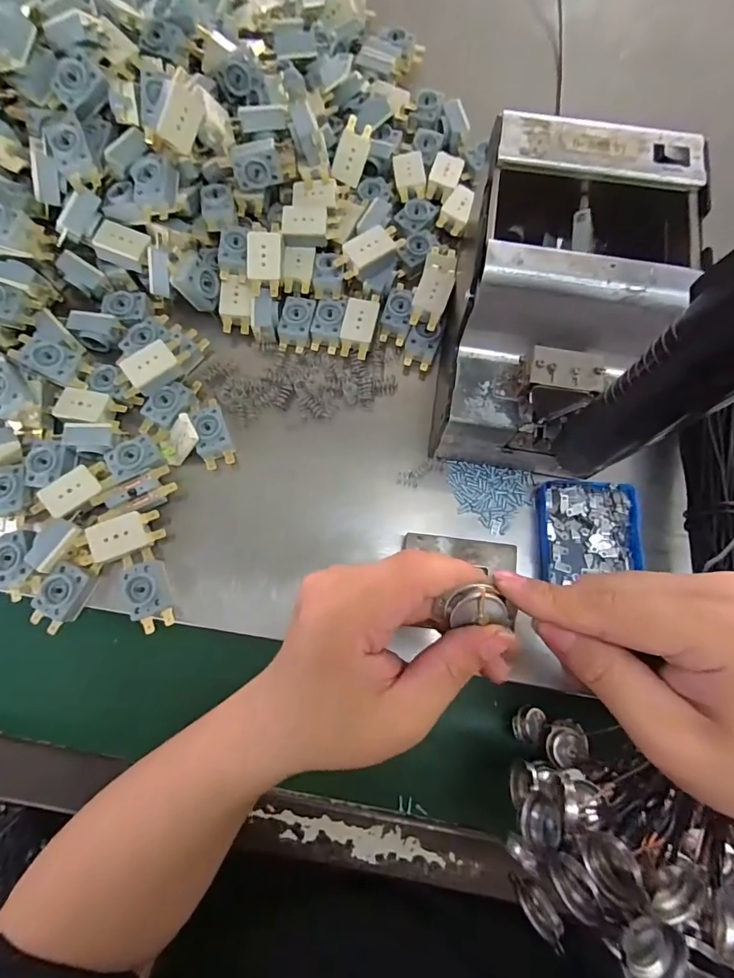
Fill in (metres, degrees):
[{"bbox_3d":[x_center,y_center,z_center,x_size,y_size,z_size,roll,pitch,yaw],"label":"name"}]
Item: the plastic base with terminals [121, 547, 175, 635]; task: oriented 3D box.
[{"bbox_3d":[-0.159,0.073,0.328,0.028,0.024,0.058,-20,77,-4],"label":"plastic base with terminals"}]

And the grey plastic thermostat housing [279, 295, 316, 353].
[{"bbox_3d":[-0.060,-0.141,0.381,0.027,0.014,0.048,9,77,2],"label":"grey plastic thermostat housing"}]

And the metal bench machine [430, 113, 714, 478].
[{"bbox_3d":[0.123,-0.116,0.307,0.123,0.145,0.182,11,77,3],"label":"metal bench machine"}]

